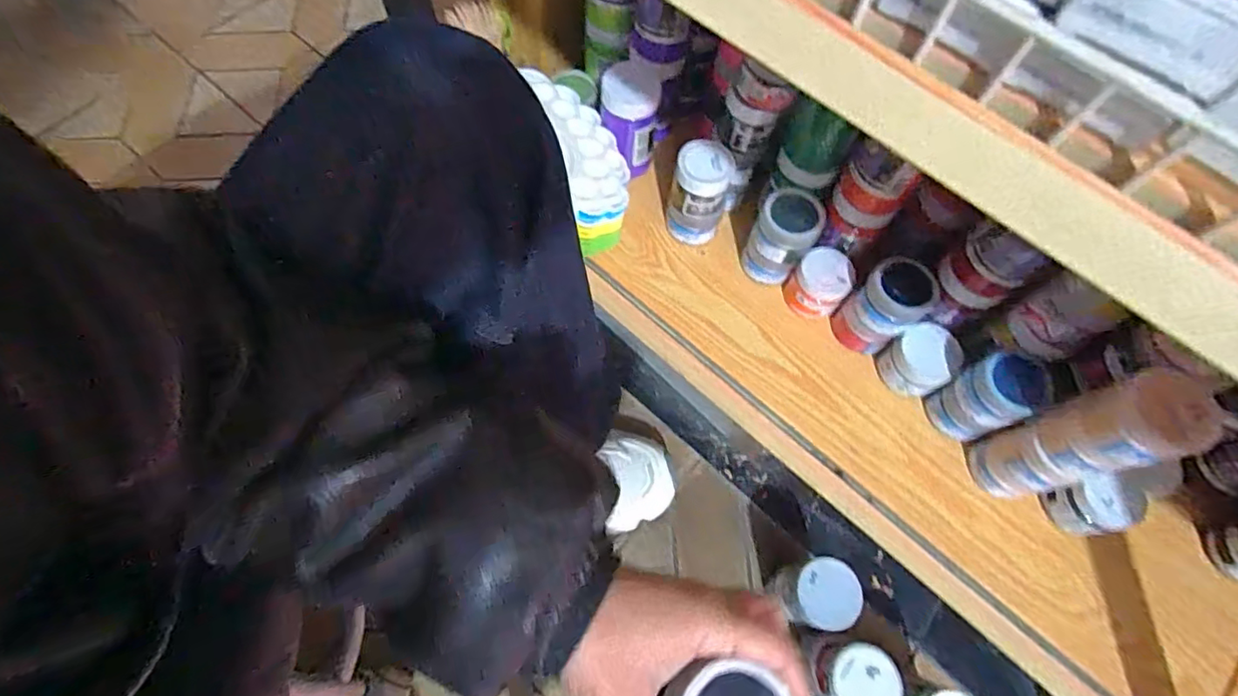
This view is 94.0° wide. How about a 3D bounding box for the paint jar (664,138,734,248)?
[{"bbox_3d":[0.085,-0.164,0.617,0.056,0.107,0.059,1,67,-2],"label":"paint jar"}]

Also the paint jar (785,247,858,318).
[{"bbox_3d":[0.210,-0.066,0.606,0.055,0.060,0.054,1,67,-2],"label":"paint jar"}]

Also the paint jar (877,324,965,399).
[{"bbox_3d":[0.301,0.014,0.579,0.057,0.054,0.059,1,67,-2],"label":"paint jar"}]

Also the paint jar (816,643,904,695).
[{"bbox_3d":[0.221,0.310,0.540,0.063,0.051,0.062,1,67,-2],"label":"paint jar"}]

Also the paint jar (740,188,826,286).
[{"bbox_3d":[0.167,-0.112,0.599,0.060,0.098,0.055,1,67,-2],"label":"paint jar"}]

